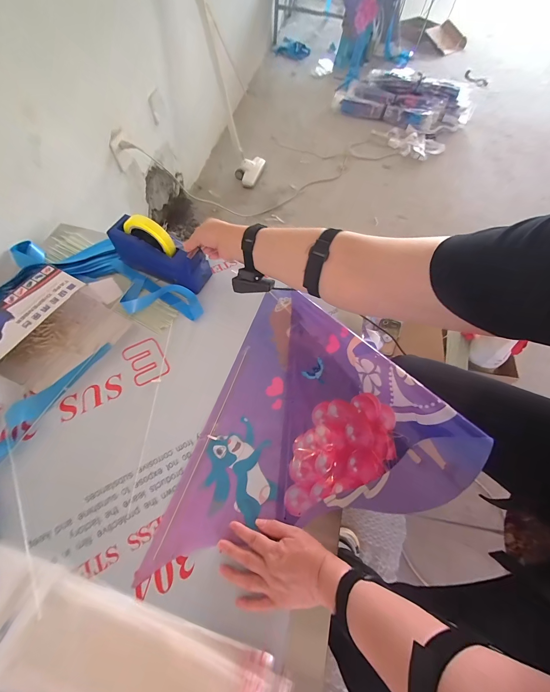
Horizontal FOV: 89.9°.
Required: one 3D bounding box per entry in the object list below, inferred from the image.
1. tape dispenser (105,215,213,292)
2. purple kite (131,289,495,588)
[{"bbox_3d":[-0.247,-0.204,0.583,0.202,0.125,0.060,22,61,8],"label":"tape dispenser"},{"bbox_3d":[0.103,0.150,0.467,0.436,0.094,0.520,20,61,7],"label":"purple kite"}]

